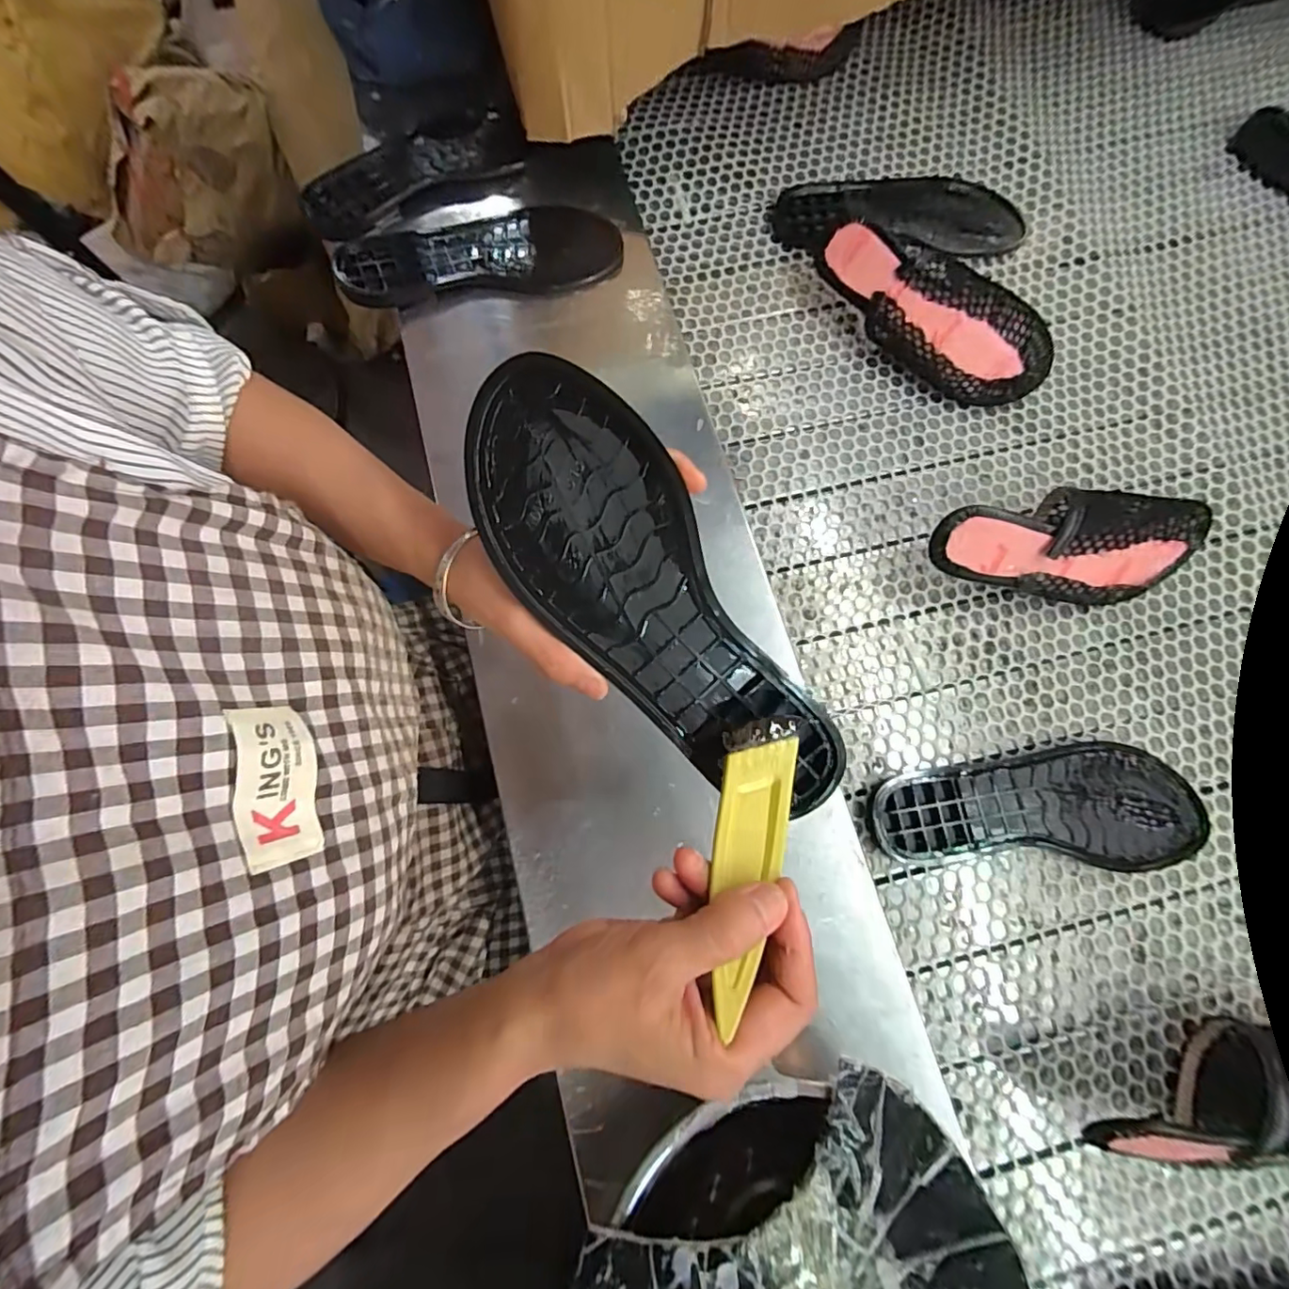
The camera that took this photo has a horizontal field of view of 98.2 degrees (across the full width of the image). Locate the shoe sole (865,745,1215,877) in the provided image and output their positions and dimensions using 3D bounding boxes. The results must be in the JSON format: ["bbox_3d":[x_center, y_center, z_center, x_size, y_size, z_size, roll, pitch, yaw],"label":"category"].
[{"bbox_3d":[0.305,0.124,0.434,0.254,0.016,0.089,2,76,0],"label":"shoe sole"}]

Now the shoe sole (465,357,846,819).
[{"bbox_3d":[0.009,-0.014,0.283,0.089,0.030,0.253,-36,103,8],"label":"shoe sole"}]

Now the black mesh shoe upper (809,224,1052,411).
[{"bbox_3d":[0.258,-0.300,0.517,0.221,0.064,0.072,35,78,8],"label":"black mesh shoe upper"}]

